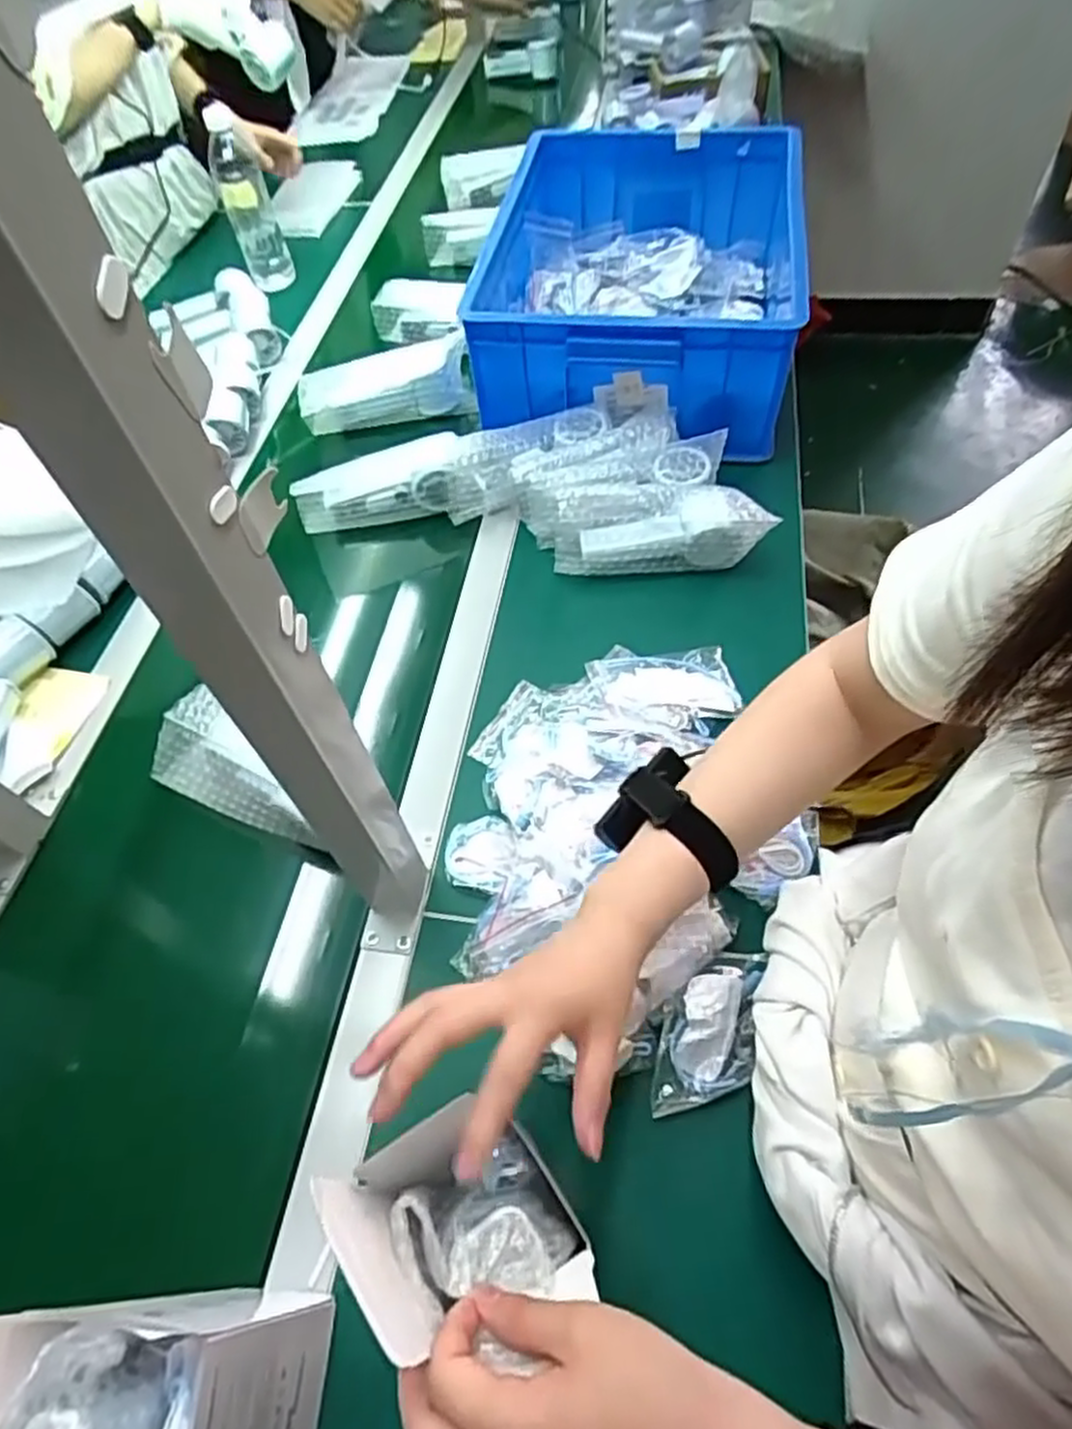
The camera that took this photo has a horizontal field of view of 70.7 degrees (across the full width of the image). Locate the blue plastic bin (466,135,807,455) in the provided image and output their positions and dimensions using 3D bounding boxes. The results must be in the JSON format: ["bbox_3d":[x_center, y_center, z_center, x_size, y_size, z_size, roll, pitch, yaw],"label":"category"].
[{"bbox_3d":[0.125,-0.515,0.888,0.333,0.153,0.437,6,55,8],"label":"blue plastic bin"}]

